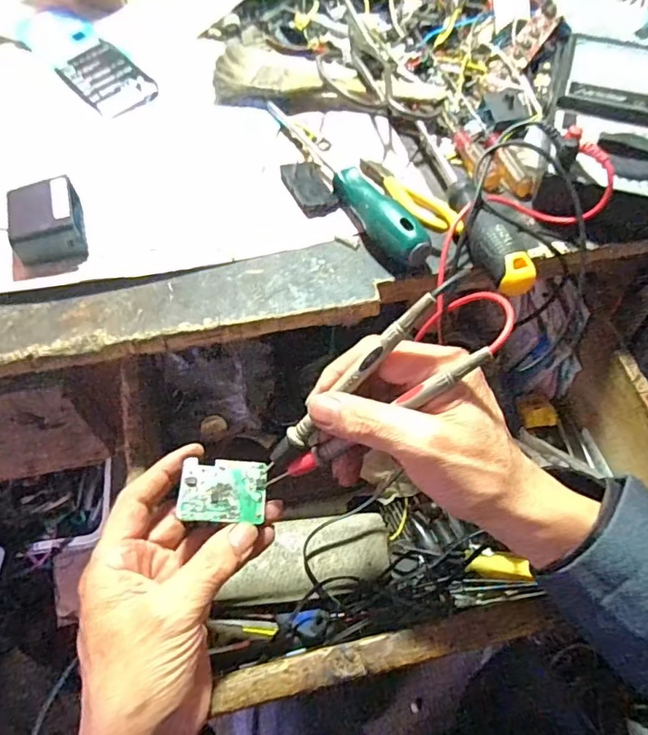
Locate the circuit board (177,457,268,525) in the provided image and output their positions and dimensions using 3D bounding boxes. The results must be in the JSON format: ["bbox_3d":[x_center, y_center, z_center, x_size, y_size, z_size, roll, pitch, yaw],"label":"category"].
[{"bbox_3d":[-0.059,0.071,0.313,0.048,0.004,0.037,6,58,-12],"label":"circuit board"}]

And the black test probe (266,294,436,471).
[{"bbox_3d":[0.012,0.011,0.288,0.131,0.008,0.011,-47,63,20],"label":"black test probe"}]

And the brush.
[{"bbox_3d":[0.007,-0.253,0.455,0.193,0.028,0.050,-4,59,-3],"label":"brush"}]

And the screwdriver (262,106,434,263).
[{"bbox_3d":[0.006,-0.148,0.393,0.025,0.031,0.217,-26,63,-15],"label":"screwdriver"}]

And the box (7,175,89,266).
[{"bbox_3d":[-0.181,-0.097,0.353,0.038,0.028,0.056,-14,60,-8],"label":"box"}]

